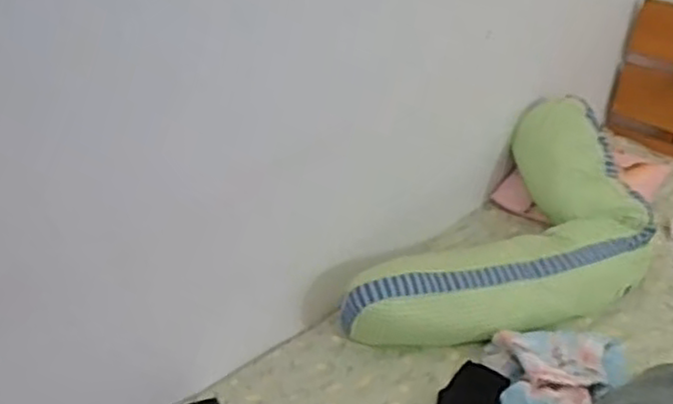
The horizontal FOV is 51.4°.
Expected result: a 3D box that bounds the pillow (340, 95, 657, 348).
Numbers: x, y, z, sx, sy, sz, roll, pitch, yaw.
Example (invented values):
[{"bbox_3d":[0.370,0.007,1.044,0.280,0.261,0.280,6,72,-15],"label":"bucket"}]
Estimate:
[{"bbox_3d":[0.381,0.075,1.381,0.390,0.233,0.756,24,38,30],"label":"pillow"}]

